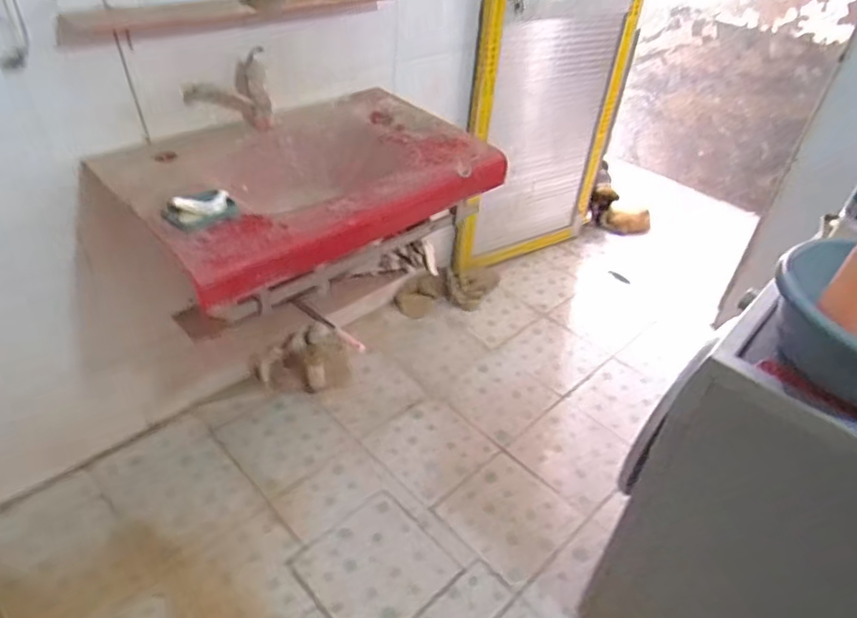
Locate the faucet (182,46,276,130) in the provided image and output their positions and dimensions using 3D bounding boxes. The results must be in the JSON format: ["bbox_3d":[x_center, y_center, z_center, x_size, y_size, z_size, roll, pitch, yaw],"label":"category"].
[{"bbox_3d":[-0.442,-0.481,1.263,0.174,0.168,0.074,-30,55,-29],"label":"faucet"}]

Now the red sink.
[{"bbox_3d":[-0.257,-0.295,1.274,0.751,0.141,0.470,-34,57,-32],"label":"red sink"}]

